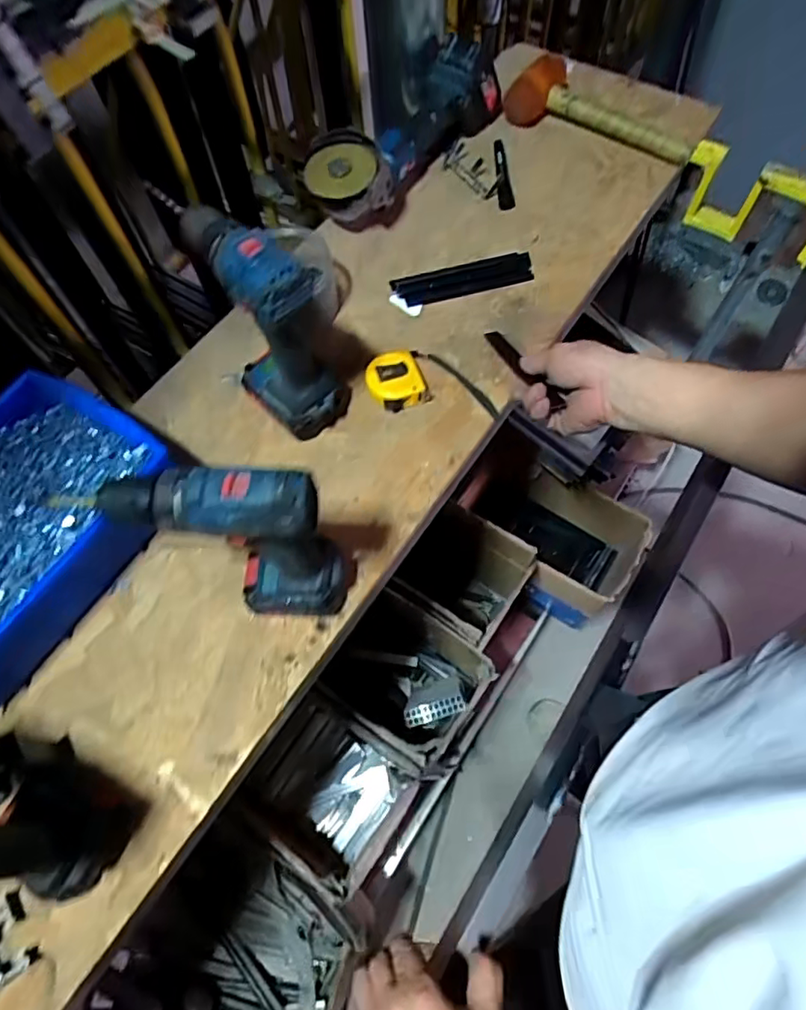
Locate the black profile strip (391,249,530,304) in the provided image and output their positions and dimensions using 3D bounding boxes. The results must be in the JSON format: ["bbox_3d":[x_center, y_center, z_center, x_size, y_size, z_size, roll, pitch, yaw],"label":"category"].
[{"bbox_3d":[0.078,-0.292,0.745,0.177,0.017,0.044,-14,65,-5],"label":"black profile strip"}]

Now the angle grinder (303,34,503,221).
[{"bbox_3d":[-0.001,-0.510,0.778,0.100,0.116,0.348,32,69,16],"label":"angle grinder"}]

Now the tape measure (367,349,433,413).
[{"bbox_3d":[-0.008,-0.147,0.670,0.067,0.030,0.065,-14,65,-5],"label":"tape measure"}]

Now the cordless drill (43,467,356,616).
[{"bbox_3d":[-0.132,0.036,0.487,0.155,0.213,0.064,-1,65,1],"label":"cordless drill"}]

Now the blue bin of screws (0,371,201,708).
[{"bbox_3d":[-0.389,0.021,0.576,0.221,0.080,0.298,31,69,15],"label":"blue bin of screws"}]

